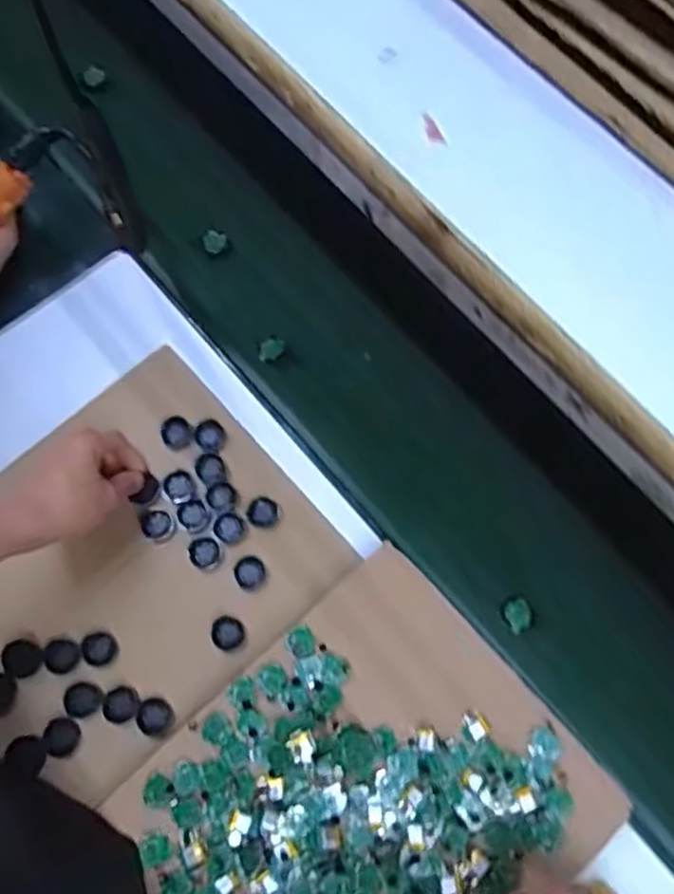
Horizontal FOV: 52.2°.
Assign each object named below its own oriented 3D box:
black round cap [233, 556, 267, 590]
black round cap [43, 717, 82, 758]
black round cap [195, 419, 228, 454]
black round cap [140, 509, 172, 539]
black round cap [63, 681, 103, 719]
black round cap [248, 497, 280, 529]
[{"bbox_3d":[-0.080,0.117,0.639,0.029,0.019,0.027,0,72,-1],"label":"black round cap"},{"bbox_3d":[-0.238,0.251,0.593,0.031,0.007,0.031,0,72,-1],"label":"black round cap"},{"bbox_3d":[-0.123,-0.010,0.673,0.029,0.007,0.034,-23,74,-9],"label":"black round cap"},{"bbox_3d":[-0.171,0.072,0.653,0.027,0.009,0.024,-23,74,-9],"label":"black round cap"},{"bbox_3d":[-0.222,0.222,0.602,0.031,0.010,0.030,0,72,-1],"label":"black round cap"},{"bbox_3d":[-0.069,0.062,0.647,0.030,0.011,0.028,0,72,-1],"label":"black round cap"}]

